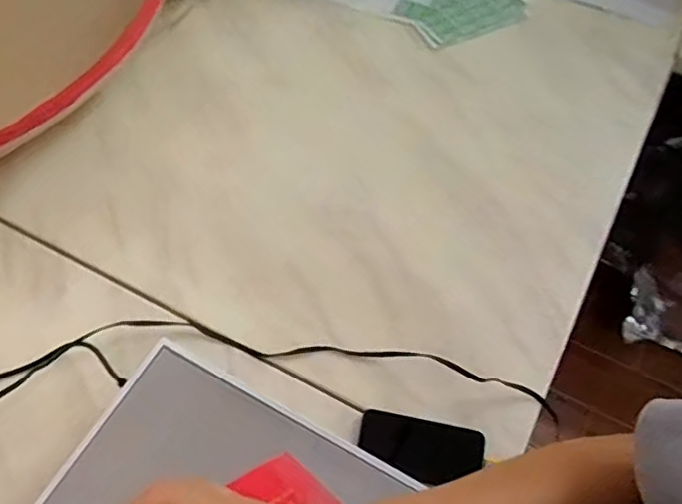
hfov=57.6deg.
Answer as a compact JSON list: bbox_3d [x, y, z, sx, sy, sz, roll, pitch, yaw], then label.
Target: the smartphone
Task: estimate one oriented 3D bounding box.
[{"bbox_3d":[0.093,0.231,0.730,0.141,0.010,0.063,9,83,14],"label":"smartphone"}]

